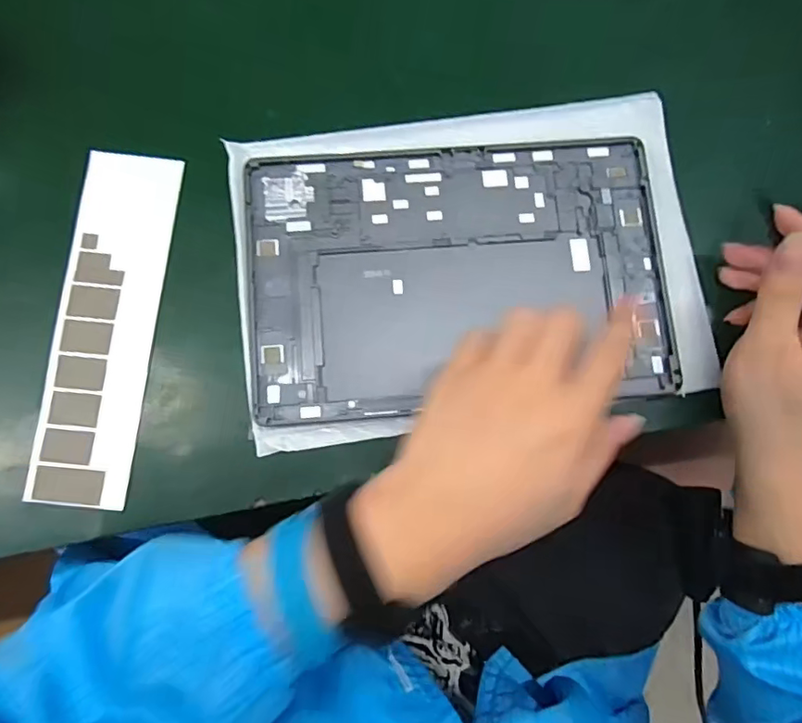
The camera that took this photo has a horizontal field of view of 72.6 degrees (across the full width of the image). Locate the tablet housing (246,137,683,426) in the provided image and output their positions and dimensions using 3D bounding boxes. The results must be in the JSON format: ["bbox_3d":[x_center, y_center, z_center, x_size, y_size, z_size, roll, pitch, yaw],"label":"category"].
[{"bbox_3d":[0.036,-0.055,0.338,0.253,0.012,0.164,-4,83,-1],"label":"tablet housing"}]

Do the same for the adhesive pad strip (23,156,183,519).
[{"bbox_3d":[-0.179,-0.024,0.333,0.058,0.005,0.215,6,80,-2],"label":"adhesive pad strip"}]

